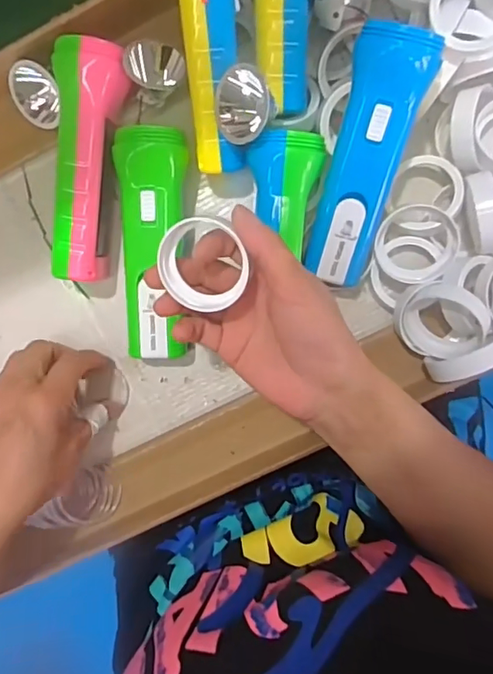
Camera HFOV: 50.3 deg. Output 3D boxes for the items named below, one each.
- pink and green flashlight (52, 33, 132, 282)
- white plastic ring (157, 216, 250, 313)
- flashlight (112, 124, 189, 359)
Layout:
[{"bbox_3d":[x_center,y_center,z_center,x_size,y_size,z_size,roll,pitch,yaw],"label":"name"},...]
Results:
[{"bbox_3d":[-0.112,-0.119,0.372,0.042,0.057,0.156,8,94,3],"label":"pink and green flashlight"},{"bbox_3d":[-0.028,-0.042,0.302,0.050,0.015,0.050,1,106,3],"label":"white plastic ring"},{"bbox_3d":[-0.066,-0.064,0.378,0.045,0.043,0.157,2,94,4],"label":"flashlight"}]

